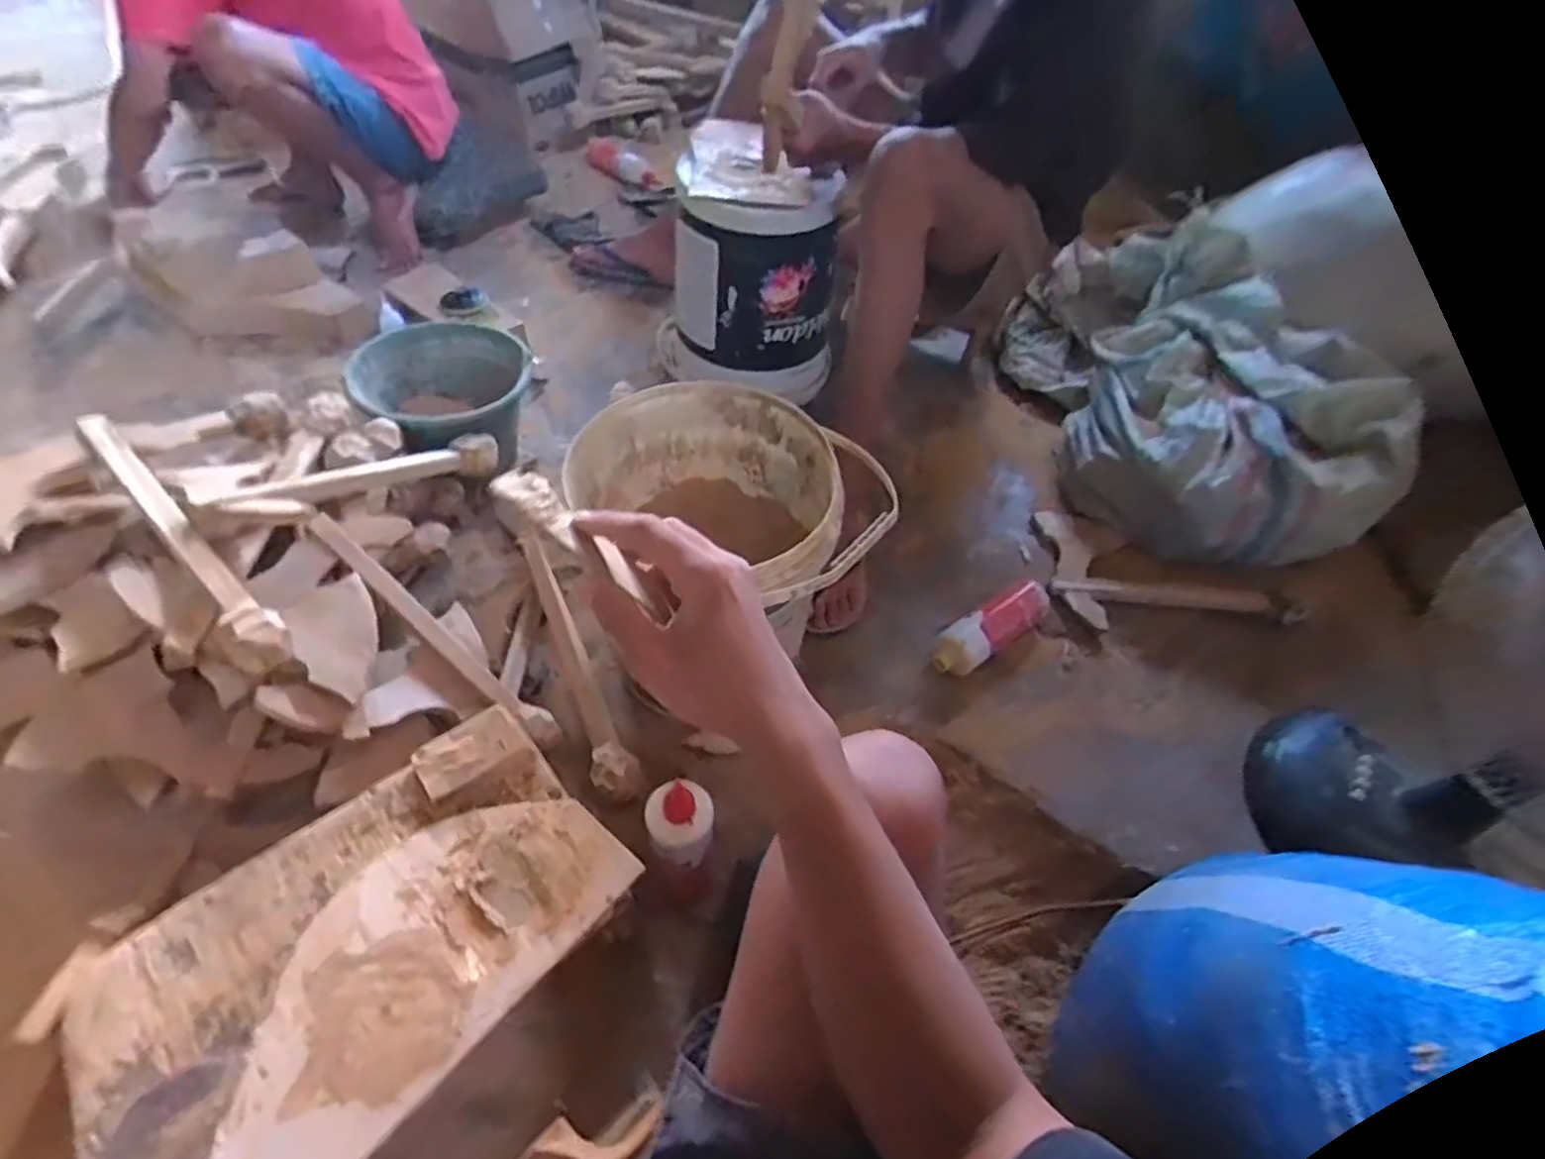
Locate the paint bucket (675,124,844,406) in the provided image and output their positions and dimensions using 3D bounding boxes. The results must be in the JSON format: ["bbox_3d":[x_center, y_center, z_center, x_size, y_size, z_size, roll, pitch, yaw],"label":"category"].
[{"bbox_3d":[-0.026,-0.541,1.242,0.272,0.328,0.248,2,50,-3],"label":"paint bucket"}]

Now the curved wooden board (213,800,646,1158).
[{"bbox_3d":[-0.299,0.316,0.592,0.173,0.025,0.359,36,60,19],"label":"curved wooden board"}]

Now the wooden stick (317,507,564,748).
[{"bbox_3d":[-0.404,0.064,0.883,0.381,0.032,0.030,45,60,-4],"label":"wooden stick"}]

